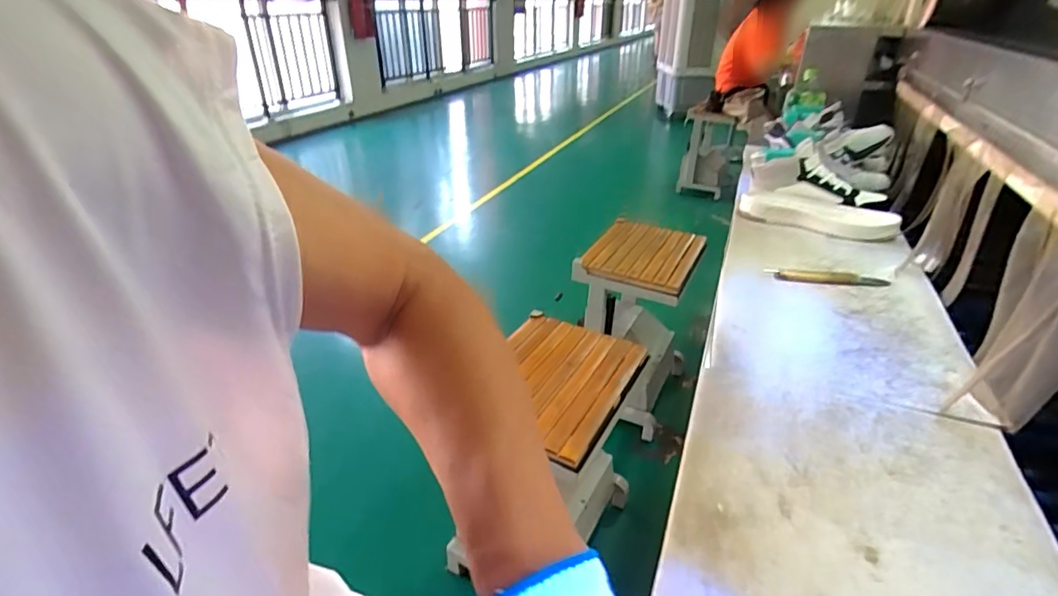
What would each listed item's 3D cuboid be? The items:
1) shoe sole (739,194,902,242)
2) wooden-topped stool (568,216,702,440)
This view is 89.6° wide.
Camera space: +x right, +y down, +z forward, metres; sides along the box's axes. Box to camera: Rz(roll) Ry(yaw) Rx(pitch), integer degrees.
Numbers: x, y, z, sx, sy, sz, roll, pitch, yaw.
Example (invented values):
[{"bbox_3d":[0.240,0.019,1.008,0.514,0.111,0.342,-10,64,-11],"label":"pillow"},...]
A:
[{"bbox_3d":[0.563,-0.162,1.047,0.273,0.039,0.106,9,31,18],"label":"shoe sole"},{"bbox_3d":[0.334,0.073,1.627,0.286,0.491,0.388,15,34,25],"label":"wooden-topped stool"}]

